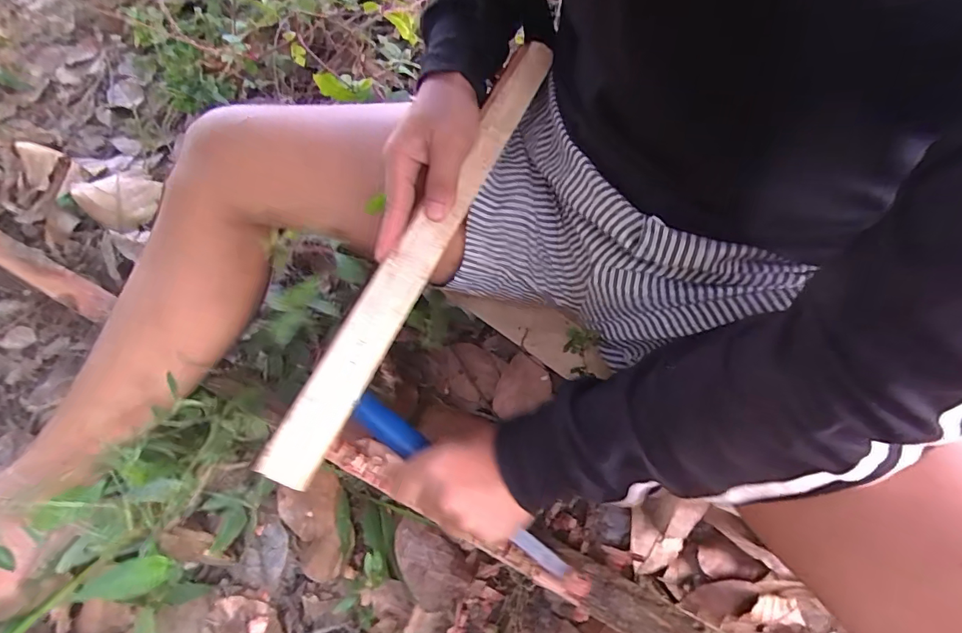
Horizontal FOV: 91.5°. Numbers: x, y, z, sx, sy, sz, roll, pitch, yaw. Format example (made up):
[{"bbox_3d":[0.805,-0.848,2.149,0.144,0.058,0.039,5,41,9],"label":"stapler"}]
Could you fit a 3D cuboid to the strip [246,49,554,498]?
[{"bbox_3d":[-0.056,-0.039,0.362,0.041,0.009,0.380,32,89,-14],"label":"strip"}]

